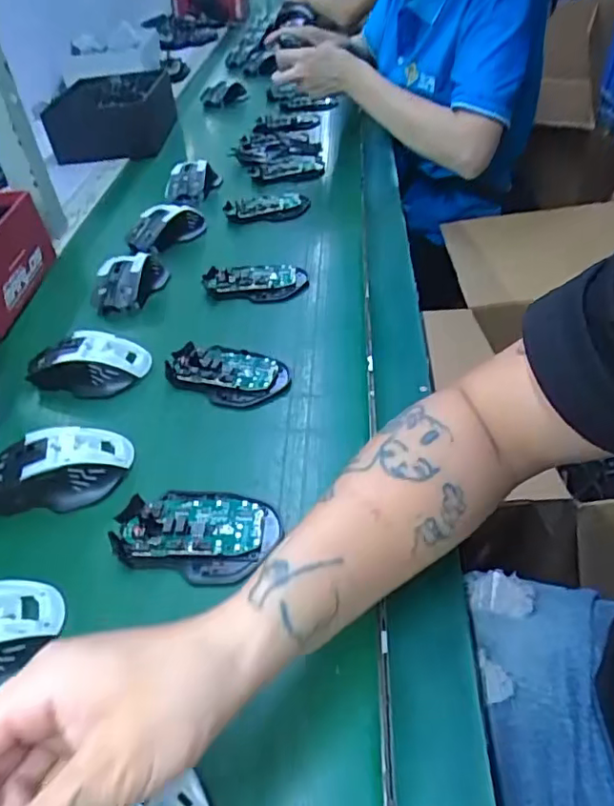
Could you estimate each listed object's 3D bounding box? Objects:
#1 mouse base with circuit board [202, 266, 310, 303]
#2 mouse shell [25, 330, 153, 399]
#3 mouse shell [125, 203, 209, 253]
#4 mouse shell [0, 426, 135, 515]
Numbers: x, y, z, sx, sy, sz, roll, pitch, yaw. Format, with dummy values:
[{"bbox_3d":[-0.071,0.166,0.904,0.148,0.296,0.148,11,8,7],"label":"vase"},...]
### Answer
[{"bbox_3d":[-0.061,-0.141,0.669,0.116,0.026,0.058,5,43,10],"label":"mouse base with circuit board"},{"bbox_3d":[-0.209,-0.036,0.553,0.107,0.039,0.054,-6,42,-2],"label":"mouse shell"},{"bbox_3d":[-0.187,-0.233,0.770,0.101,0.045,0.053,-27,47,-23],"label":"mouse shell"},{"bbox_3d":[-0.198,0.052,0.455,0.113,0.036,0.059,-15,44,-12],"label":"mouse shell"}]

